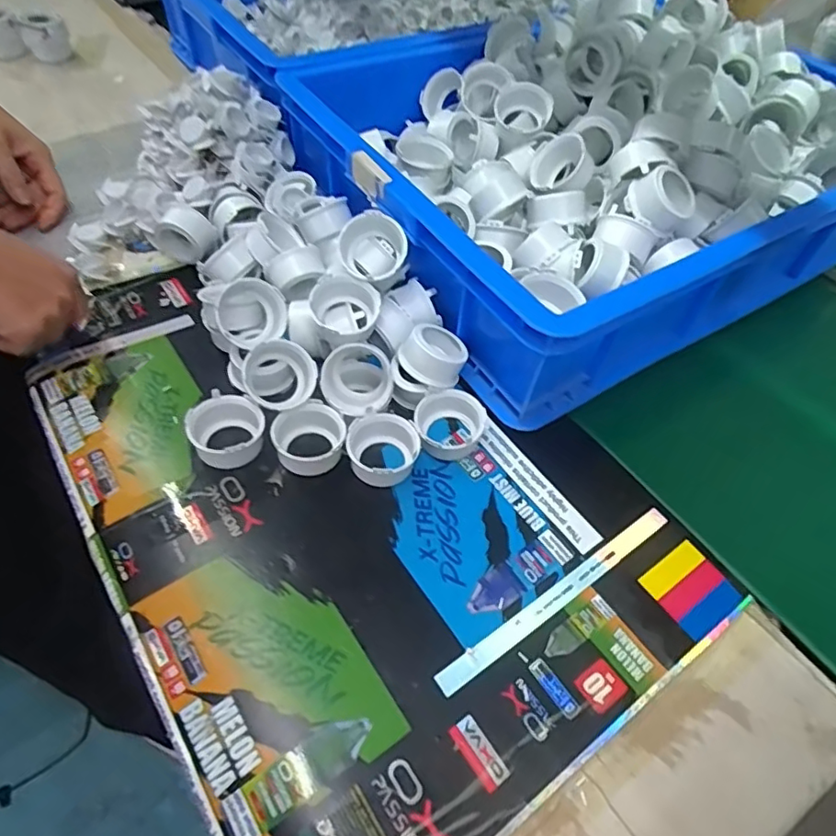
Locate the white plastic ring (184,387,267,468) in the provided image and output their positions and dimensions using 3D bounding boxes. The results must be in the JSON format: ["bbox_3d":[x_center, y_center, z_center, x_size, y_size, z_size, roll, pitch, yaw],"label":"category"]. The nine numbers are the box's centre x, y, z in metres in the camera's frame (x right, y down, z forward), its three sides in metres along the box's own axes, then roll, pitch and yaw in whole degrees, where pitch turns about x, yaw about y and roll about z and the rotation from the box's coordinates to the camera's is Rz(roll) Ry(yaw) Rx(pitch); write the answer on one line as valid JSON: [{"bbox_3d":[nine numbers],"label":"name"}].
[{"bbox_3d":[-0.145,0.009,0.434,0.047,0.031,0.052,37,58,21],"label":"white plastic ring"}]

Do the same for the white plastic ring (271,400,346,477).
[{"bbox_3d":[-0.083,0.013,0.441,0.053,0.027,0.054,3,53,-3],"label":"white plastic ring"}]

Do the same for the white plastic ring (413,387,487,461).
[{"bbox_3d":[0.024,0.006,0.451,0.052,0.027,0.056,3,53,-3],"label":"white plastic ring"}]

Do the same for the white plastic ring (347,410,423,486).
[{"bbox_3d":[-0.027,0.024,0.437,0.052,0.029,0.054,3,53,-3],"label":"white plastic ring"}]

